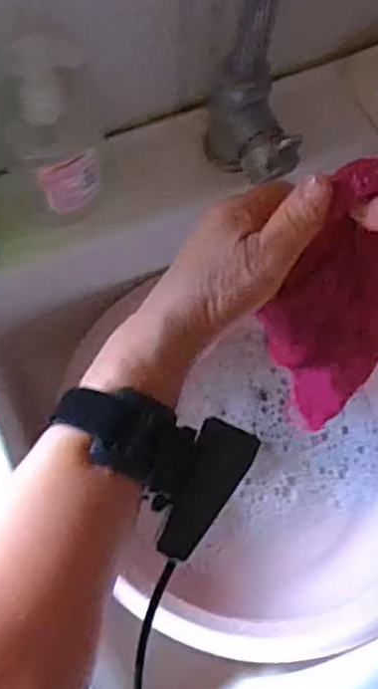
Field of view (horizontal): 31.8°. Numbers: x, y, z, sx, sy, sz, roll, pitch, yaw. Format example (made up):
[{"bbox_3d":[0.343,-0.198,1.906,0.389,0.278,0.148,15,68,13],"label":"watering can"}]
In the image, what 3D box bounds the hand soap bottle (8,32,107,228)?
[{"bbox_3d":[-0.091,-0.135,0.455,0.062,0.132,0.044,-18,71,-8],"label":"hand soap bottle"}]

